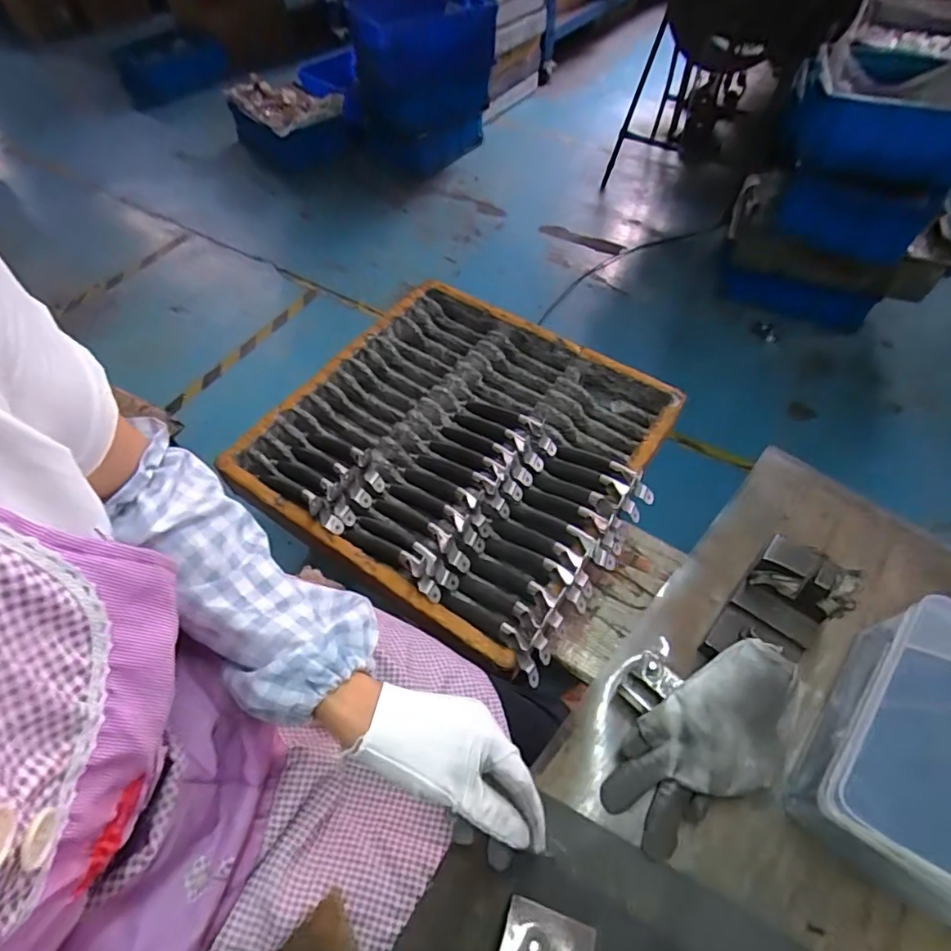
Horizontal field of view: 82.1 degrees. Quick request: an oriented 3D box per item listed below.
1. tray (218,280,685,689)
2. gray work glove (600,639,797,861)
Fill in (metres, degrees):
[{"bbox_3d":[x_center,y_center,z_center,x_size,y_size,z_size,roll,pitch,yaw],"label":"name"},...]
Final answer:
[{"bbox_3d":[-0.014,-0.061,0.873,0.568,0.064,0.550,28,61,19],"label":"tray"},{"bbox_3d":[0.161,0.186,0.374,0.083,0.038,0.161,41,96,25],"label":"gray work glove"}]

